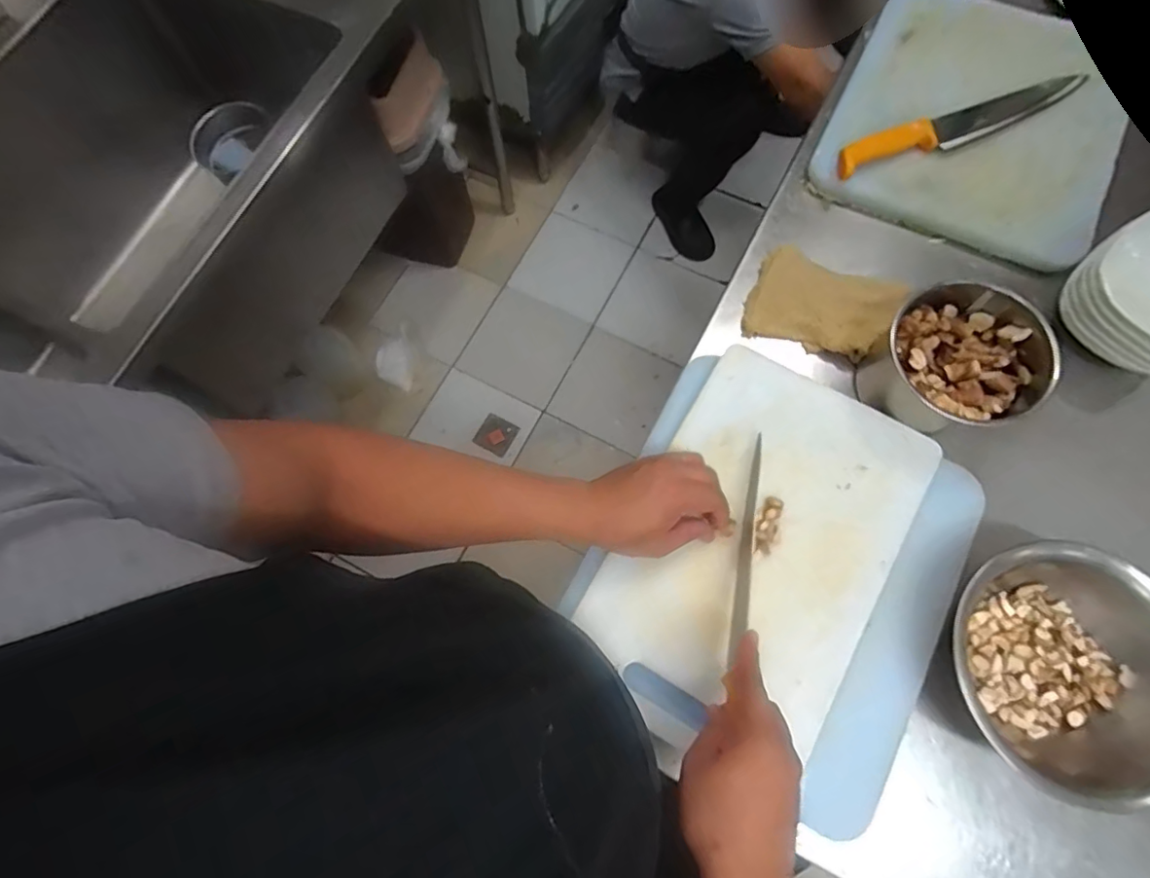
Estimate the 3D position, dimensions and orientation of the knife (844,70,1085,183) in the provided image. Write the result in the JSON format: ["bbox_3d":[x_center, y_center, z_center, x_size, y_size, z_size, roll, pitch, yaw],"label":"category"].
[{"bbox_3d":[0.492,-0.401,0.703,0.345,0.017,0.046,-22,74,-5],"label":"knife"}]

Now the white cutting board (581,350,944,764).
[{"bbox_3d":[0.193,0.097,0.567,0.245,0.021,0.348,29,76,10],"label":"white cutting board"}]

